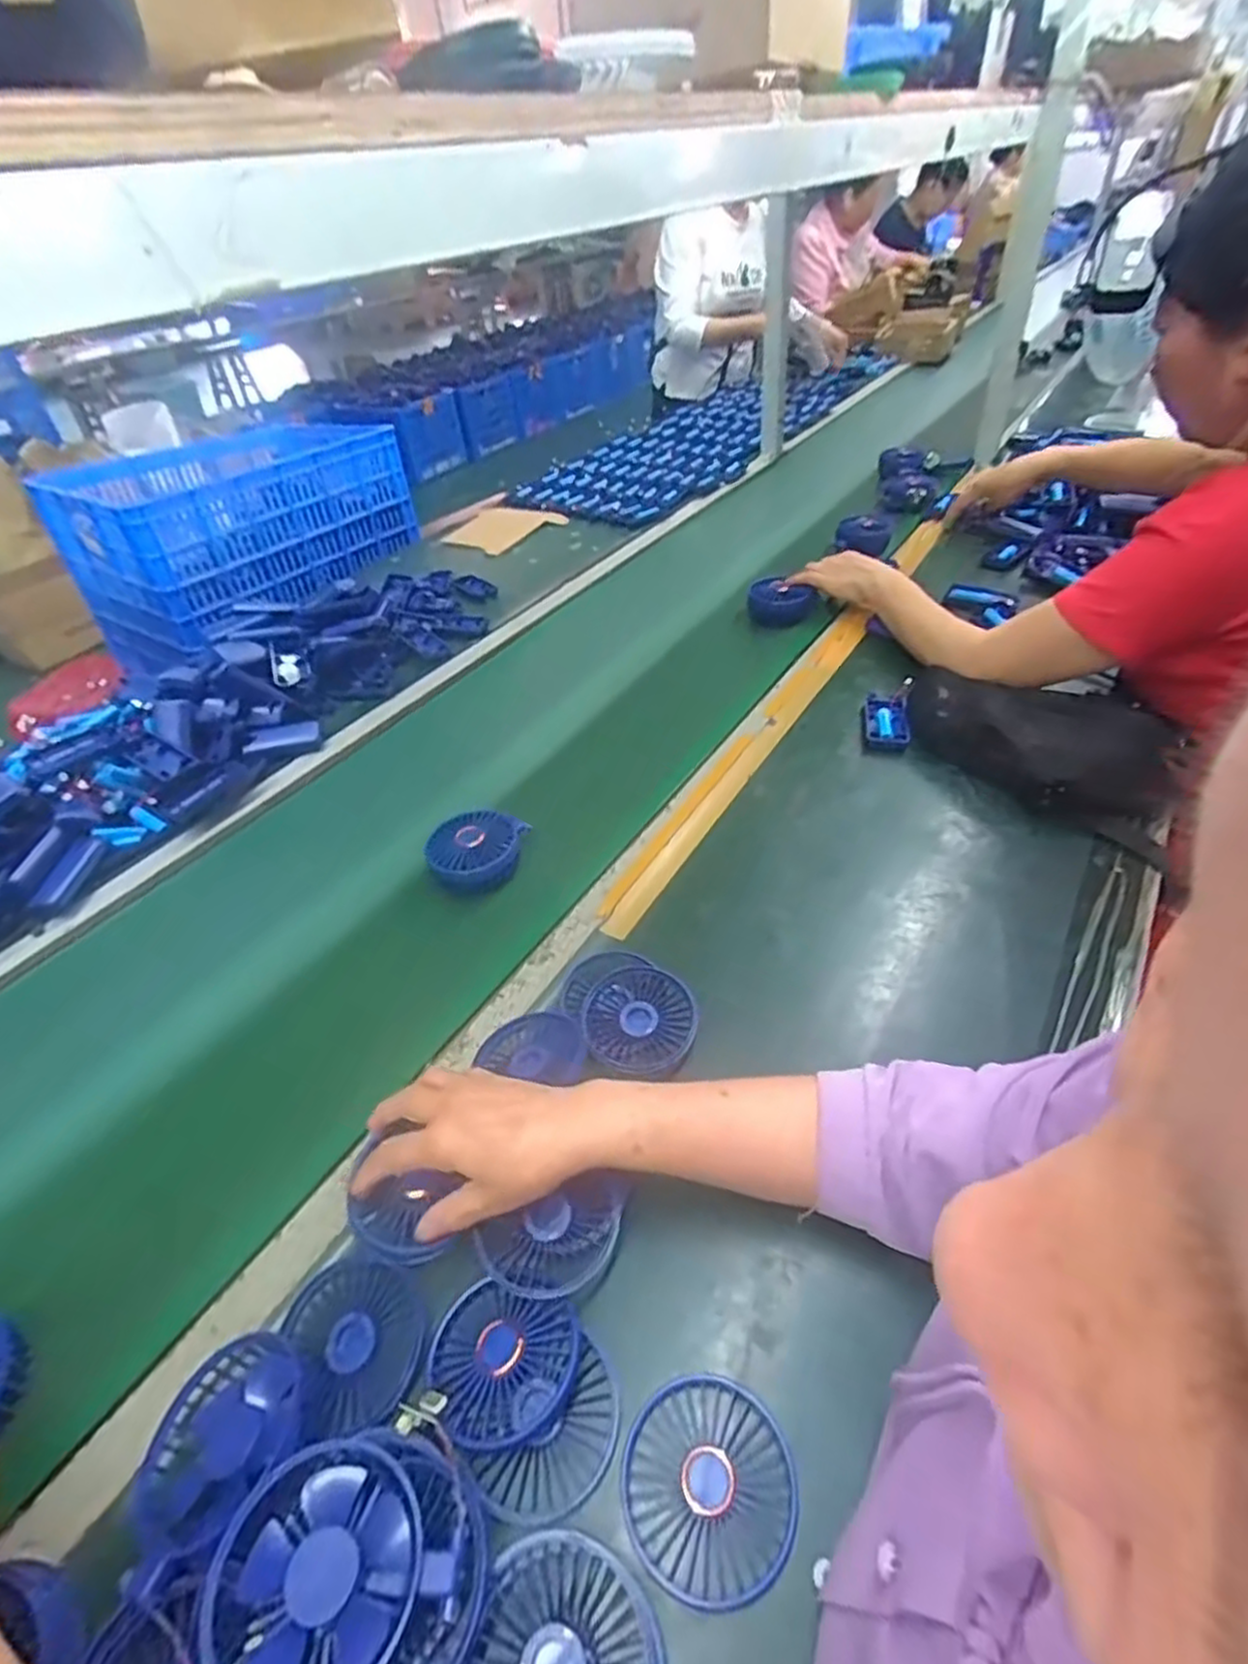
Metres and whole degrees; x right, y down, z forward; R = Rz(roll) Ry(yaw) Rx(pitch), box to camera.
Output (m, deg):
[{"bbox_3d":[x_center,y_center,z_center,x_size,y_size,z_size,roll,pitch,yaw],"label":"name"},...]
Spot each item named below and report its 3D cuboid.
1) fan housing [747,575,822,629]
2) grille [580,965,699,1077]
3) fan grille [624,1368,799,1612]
[{"bbox_3d":[0.229,-0.328,1.040,0.097,0.064,0.047,7,44,16],"label":"fan housing"},{"bbox_3d":[0.012,0.146,0.561,0.086,0.009,0.090,-1,42,7],"label":"grille"},{"bbox_3d":[0.044,0.336,0.371,0.087,0.018,0.085,-4,42,4],"label":"fan grille"}]

